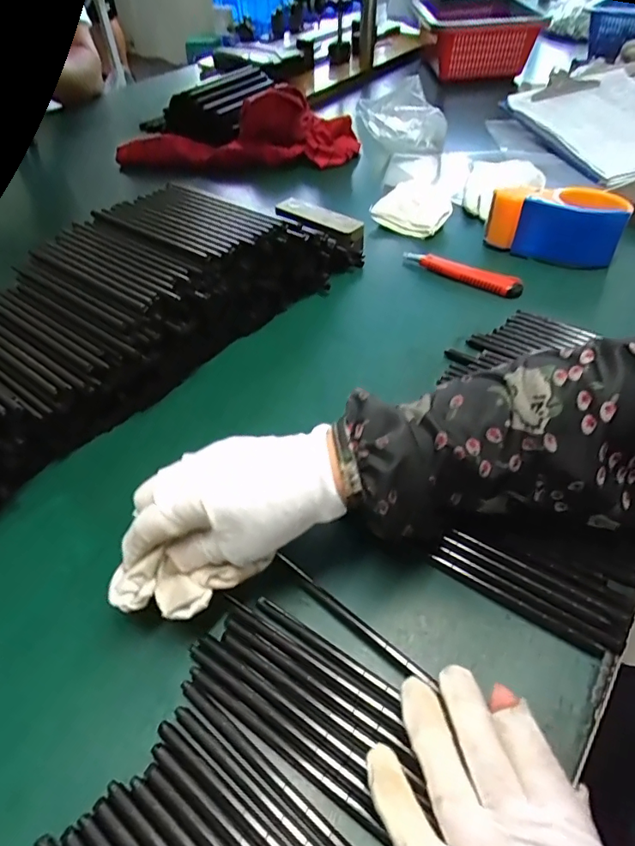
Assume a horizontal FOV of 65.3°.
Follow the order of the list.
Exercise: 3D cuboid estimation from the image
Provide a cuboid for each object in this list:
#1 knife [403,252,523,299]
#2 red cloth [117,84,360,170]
[{"bbox_3d":[0.150,-0.165,0.530,0.137,0.018,0.016,32,57,29],"label":"knife"},{"bbox_3d":[-0.126,-0.462,0.788,0.374,0.078,0.131,4,47,11],"label":"red cloth"}]

